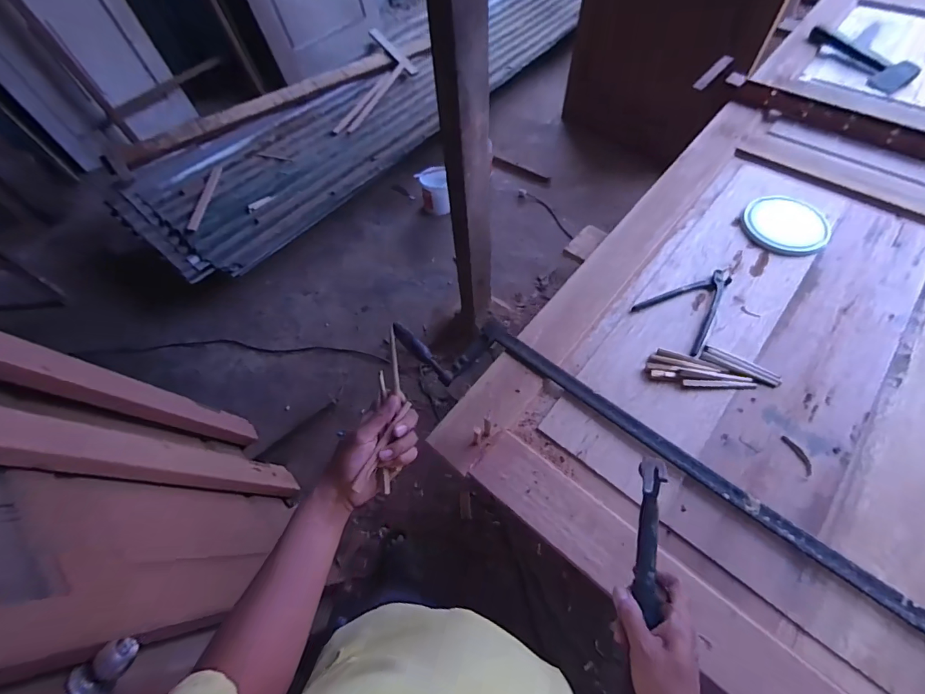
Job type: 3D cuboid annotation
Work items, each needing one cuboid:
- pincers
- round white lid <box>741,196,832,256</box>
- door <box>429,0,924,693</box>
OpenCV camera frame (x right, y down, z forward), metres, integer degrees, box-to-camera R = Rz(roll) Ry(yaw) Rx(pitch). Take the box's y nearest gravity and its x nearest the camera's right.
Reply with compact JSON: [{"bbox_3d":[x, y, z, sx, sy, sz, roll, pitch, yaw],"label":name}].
[{"bbox_3d":[0.475,-0.087,0.840,0.206,0.015,0.145,-34,63,-14],"label":"pincers"},{"bbox_3d":[0.723,-0.277,0.924,0.168,0.011,0.180,-2,60,3],"label":"round white lid"},{"bbox_3d":[1.014,-0.301,0.924,0.983,0.036,2.176,36,69,22],"label":"door"}]

